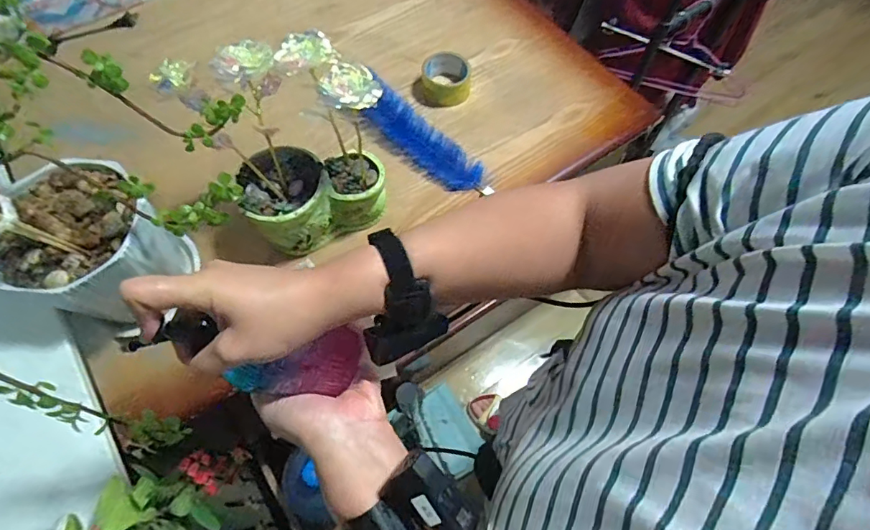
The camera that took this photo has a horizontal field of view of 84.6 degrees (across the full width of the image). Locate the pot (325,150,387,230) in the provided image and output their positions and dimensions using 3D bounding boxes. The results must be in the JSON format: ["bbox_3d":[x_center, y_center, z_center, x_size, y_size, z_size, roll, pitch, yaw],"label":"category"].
[{"bbox_3d":[-0.114,-0.113,0.721,0.082,0.083,0.090,0,64,-1],"label":"pot"}]

